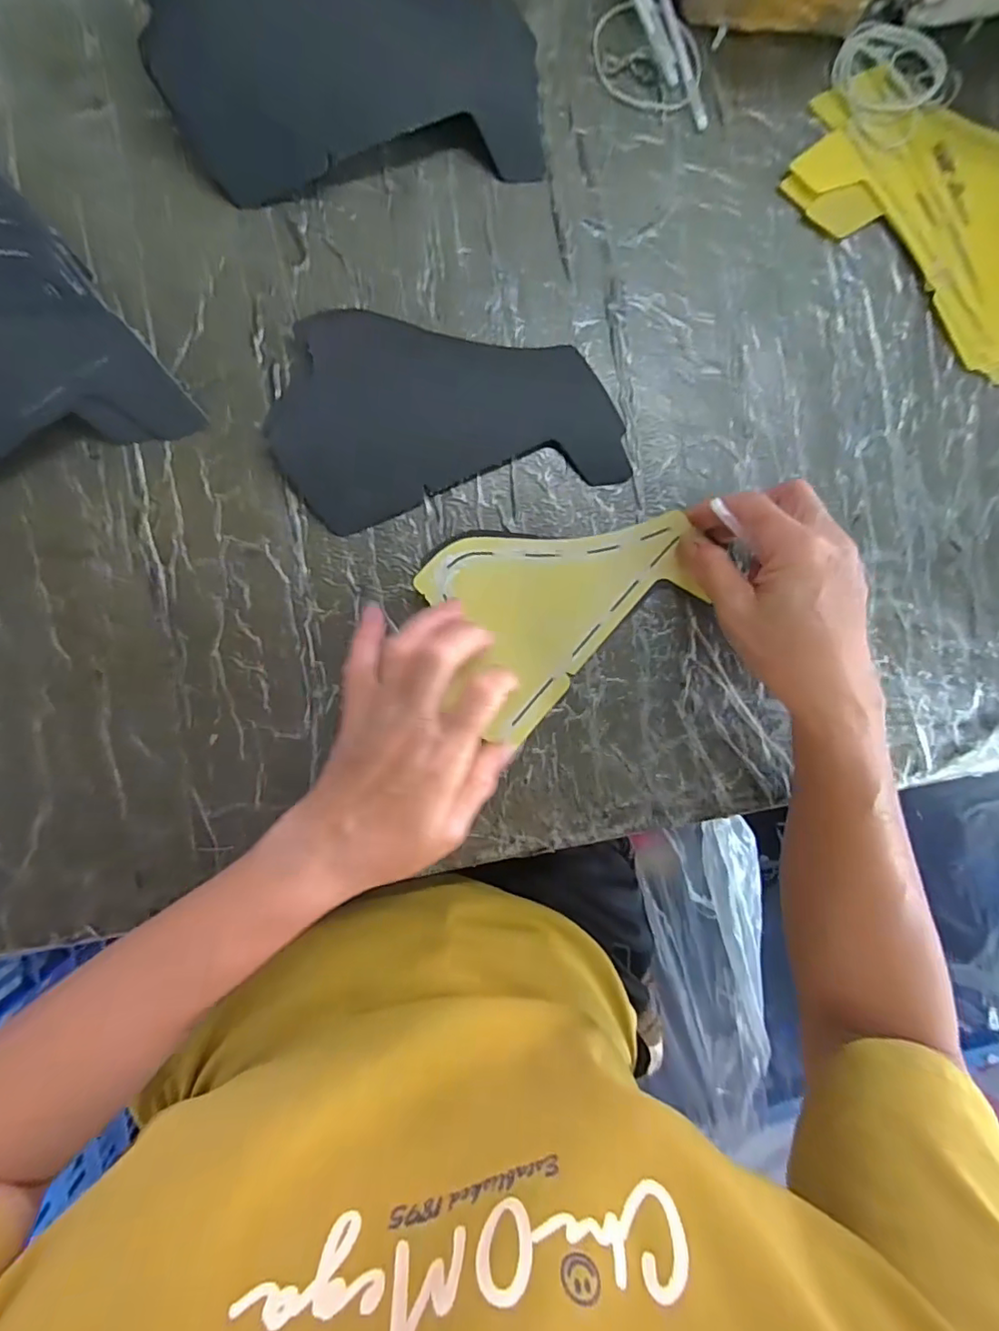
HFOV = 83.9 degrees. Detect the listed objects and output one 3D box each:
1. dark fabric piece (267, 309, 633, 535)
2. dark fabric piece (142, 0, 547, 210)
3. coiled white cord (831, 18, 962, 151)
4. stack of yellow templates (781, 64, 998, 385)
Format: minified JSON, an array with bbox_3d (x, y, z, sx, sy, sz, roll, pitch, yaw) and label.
[{"bbox_3d":[-0.030,-0.149,0.319,0.192,0.010,0.112,-12,93,-5],"label":"dark fabric piece"},{"bbox_3d":[-0.078,-0.329,0.297,0.201,0.034,0.119,-10,93,-5],"label":"dark fabric piece"},{"bbox_3d":[0.238,-0.357,0.339,0.069,0.008,0.072,0,92,-6],"label":"coiled white cord"},{"bbox_3d":[0.291,-0.278,0.347,0.216,0.013,0.122,39,88,-6],"label":"stack of yellow templates"}]

